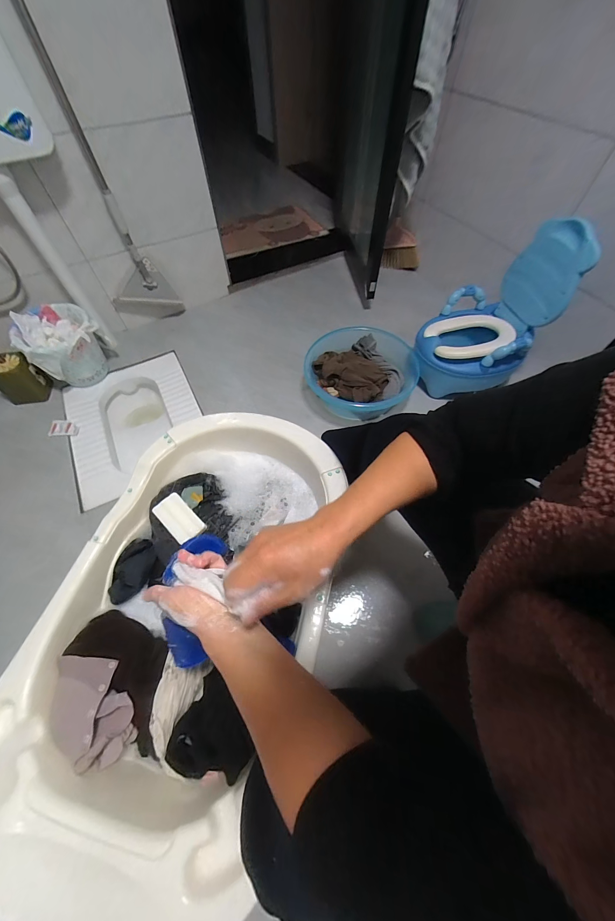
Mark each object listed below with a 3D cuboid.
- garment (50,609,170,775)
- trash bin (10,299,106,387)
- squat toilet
[{"bbox_3d":[-0.356,0.407,0.558,0.174,0.078,0.226,3,59,2],"label":"garment"},{"bbox_3d":[-0.845,-0.398,1.081,0.239,0.200,0.226,-32,64,-17],"label":"trash bin"},{"bbox_3d":[-0.615,-0.107,1.157,0.437,0.171,0.552,-25,62,-14],"label":"squat toilet"}]

